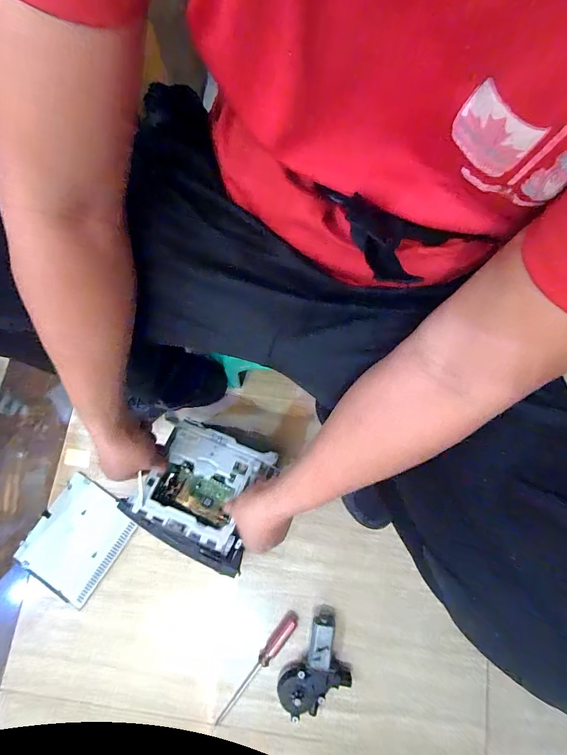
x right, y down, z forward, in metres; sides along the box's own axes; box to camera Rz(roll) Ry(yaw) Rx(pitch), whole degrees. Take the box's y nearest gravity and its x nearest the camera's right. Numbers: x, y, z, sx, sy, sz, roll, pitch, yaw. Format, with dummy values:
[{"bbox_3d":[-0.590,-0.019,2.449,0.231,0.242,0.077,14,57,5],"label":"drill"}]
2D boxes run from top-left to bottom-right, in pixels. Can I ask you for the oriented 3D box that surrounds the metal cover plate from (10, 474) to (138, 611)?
[{"bbox_3d":[-0.381,0.297,0.670,0.159,0.010,0.182,32,78,6],"label":"metal cover plate"}]

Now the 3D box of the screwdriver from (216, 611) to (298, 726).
[{"bbox_3d":[-0.043,0.493,0.610,0.023,0.027,0.204,37,79,7],"label":"screwdriver"}]

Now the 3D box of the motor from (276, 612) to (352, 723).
[{"bbox_3d":[0.059,0.486,0.598,0.096,0.038,0.155,33,79,7],"label":"motor"}]

